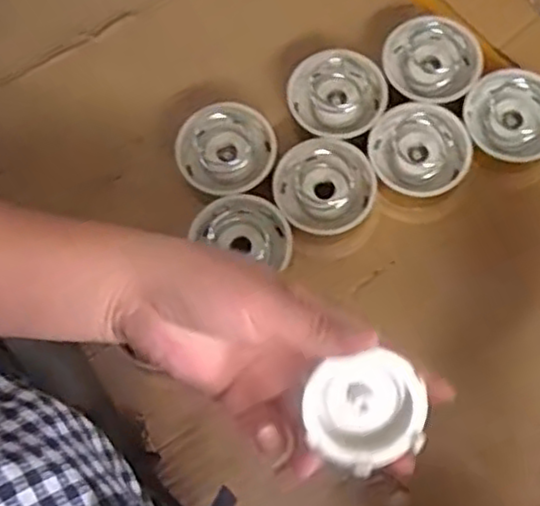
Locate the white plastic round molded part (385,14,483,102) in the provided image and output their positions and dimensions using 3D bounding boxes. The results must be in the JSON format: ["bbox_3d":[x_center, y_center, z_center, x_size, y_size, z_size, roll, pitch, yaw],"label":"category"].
[{"bbox_3d":[0.114,-0.130,0.492,0.059,0.038,0.061,-1,73,2],"label":"white plastic round molded part"}]

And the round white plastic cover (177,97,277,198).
[{"bbox_3d":[-0.029,-0.068,0.492,0.066,0.038,0.068,-1,73,2],"label":"round white plastic cover"}]

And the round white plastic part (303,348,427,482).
[{"bbox_3d":[0.047,0.076,0.344,0.057,0.020,0.054,-30,94,0],"label":"round white plastic part"}]

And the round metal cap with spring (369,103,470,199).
[{"bbox_3d":[0.100,-0.066,0.480,0.065,0.036,0.059,15,74,6],"label":"round metal cap with spring"}]

